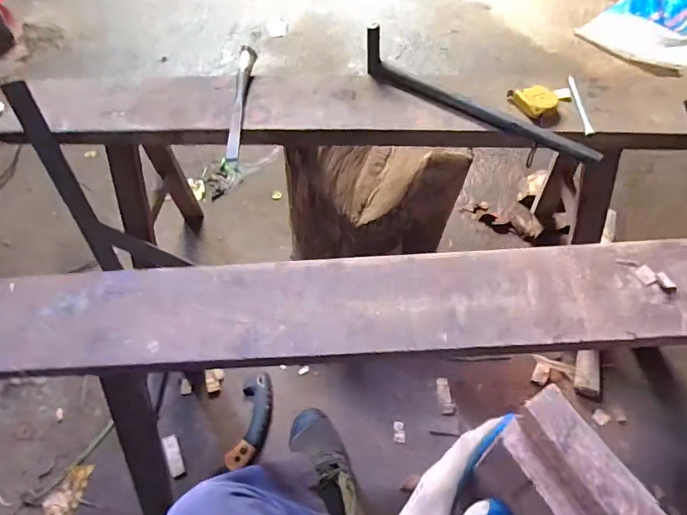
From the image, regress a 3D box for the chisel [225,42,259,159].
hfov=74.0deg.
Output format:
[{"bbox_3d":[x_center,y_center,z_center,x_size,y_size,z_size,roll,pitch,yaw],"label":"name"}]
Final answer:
[{"bbox_3d":[-0.171,-0.264,0.754,0.027,0.028,0.258,-2,56,3],"label":"chisel"}]

